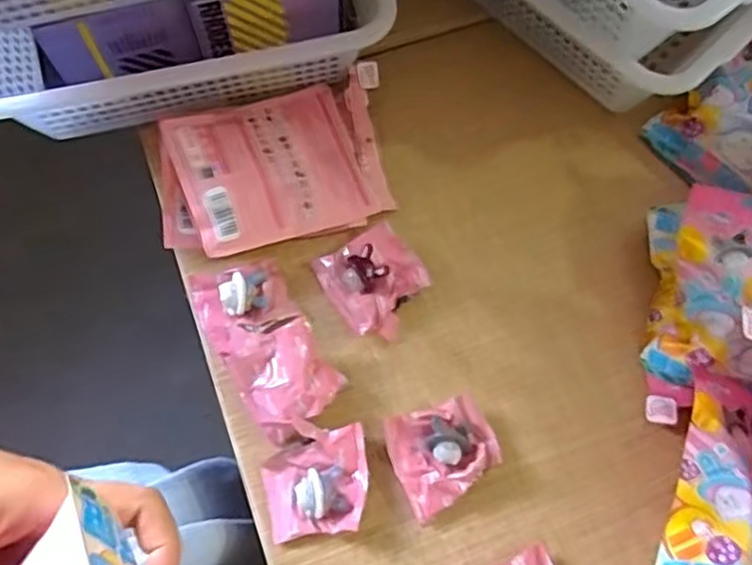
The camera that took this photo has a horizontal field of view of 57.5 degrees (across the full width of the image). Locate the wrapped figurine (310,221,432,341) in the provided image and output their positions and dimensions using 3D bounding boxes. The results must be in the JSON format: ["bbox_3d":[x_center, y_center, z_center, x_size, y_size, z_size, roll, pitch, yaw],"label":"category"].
[{"bbox_3d":[0.002,0.000,0.554,0.072,0.028,0.087,-32,75,-13],"label":"wrapped figurine"}]

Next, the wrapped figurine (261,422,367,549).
[{"bbox_3d":[-0.044,0.148,0.504,0.075,0.023,0.072,-7,71,-5],"label":"wrapped figurine"}]

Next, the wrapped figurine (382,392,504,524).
[{"bbox_3d":[0.052,0.127,0.511,0.077,0.029,0.073,-21,72,-10],"label":"wrapped figurine"}]

